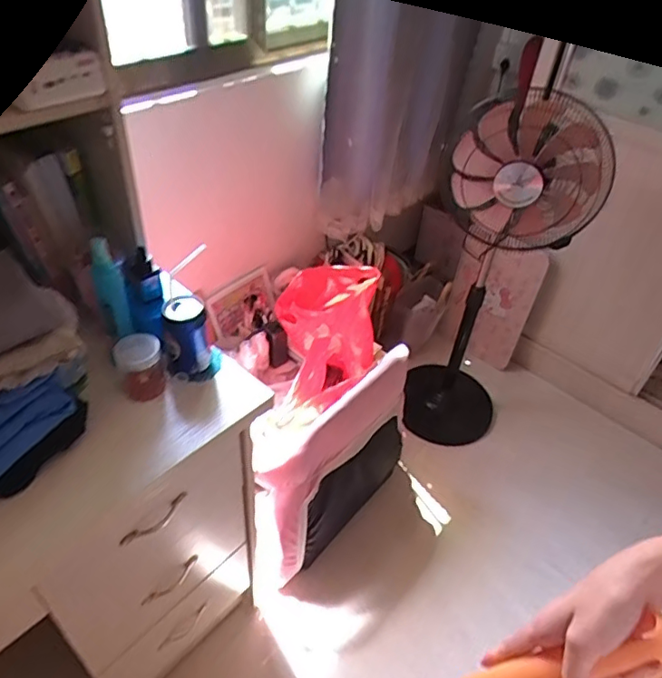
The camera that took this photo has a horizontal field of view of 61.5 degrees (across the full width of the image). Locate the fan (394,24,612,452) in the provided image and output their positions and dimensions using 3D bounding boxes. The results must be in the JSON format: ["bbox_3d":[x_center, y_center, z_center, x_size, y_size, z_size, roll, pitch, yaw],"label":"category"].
[{"bbox_3d":[0.440,-0.142,1.537,0.330,1.025,0.384,19,44,15],"label":"fan"}]

